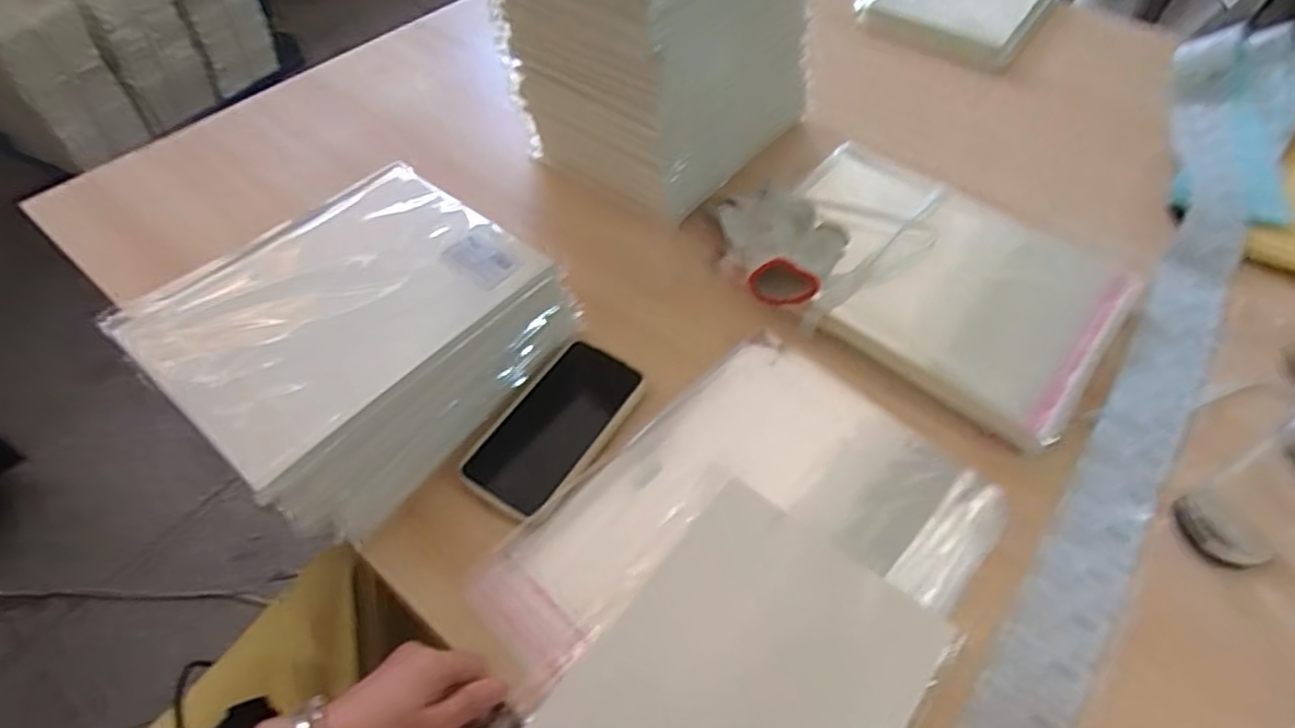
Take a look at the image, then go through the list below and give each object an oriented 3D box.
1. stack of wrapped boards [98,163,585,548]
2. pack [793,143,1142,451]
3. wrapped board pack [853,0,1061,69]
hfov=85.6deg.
[{"bbox_3d":[-0.229,-0.018,0.564,0.217,0.116,0.270,31,59,21],"label":"stack of wrapped boards"},{"bbox_3d":[0.273,-0.087,0.669,0.319,0.028,0.239,34,60,23],"label":"pack"},{"bbox_3d":[0.469,-0.544,1.028,0.225,0.033,0.303,31,59,22],"label":"wrapped board pack"}]

